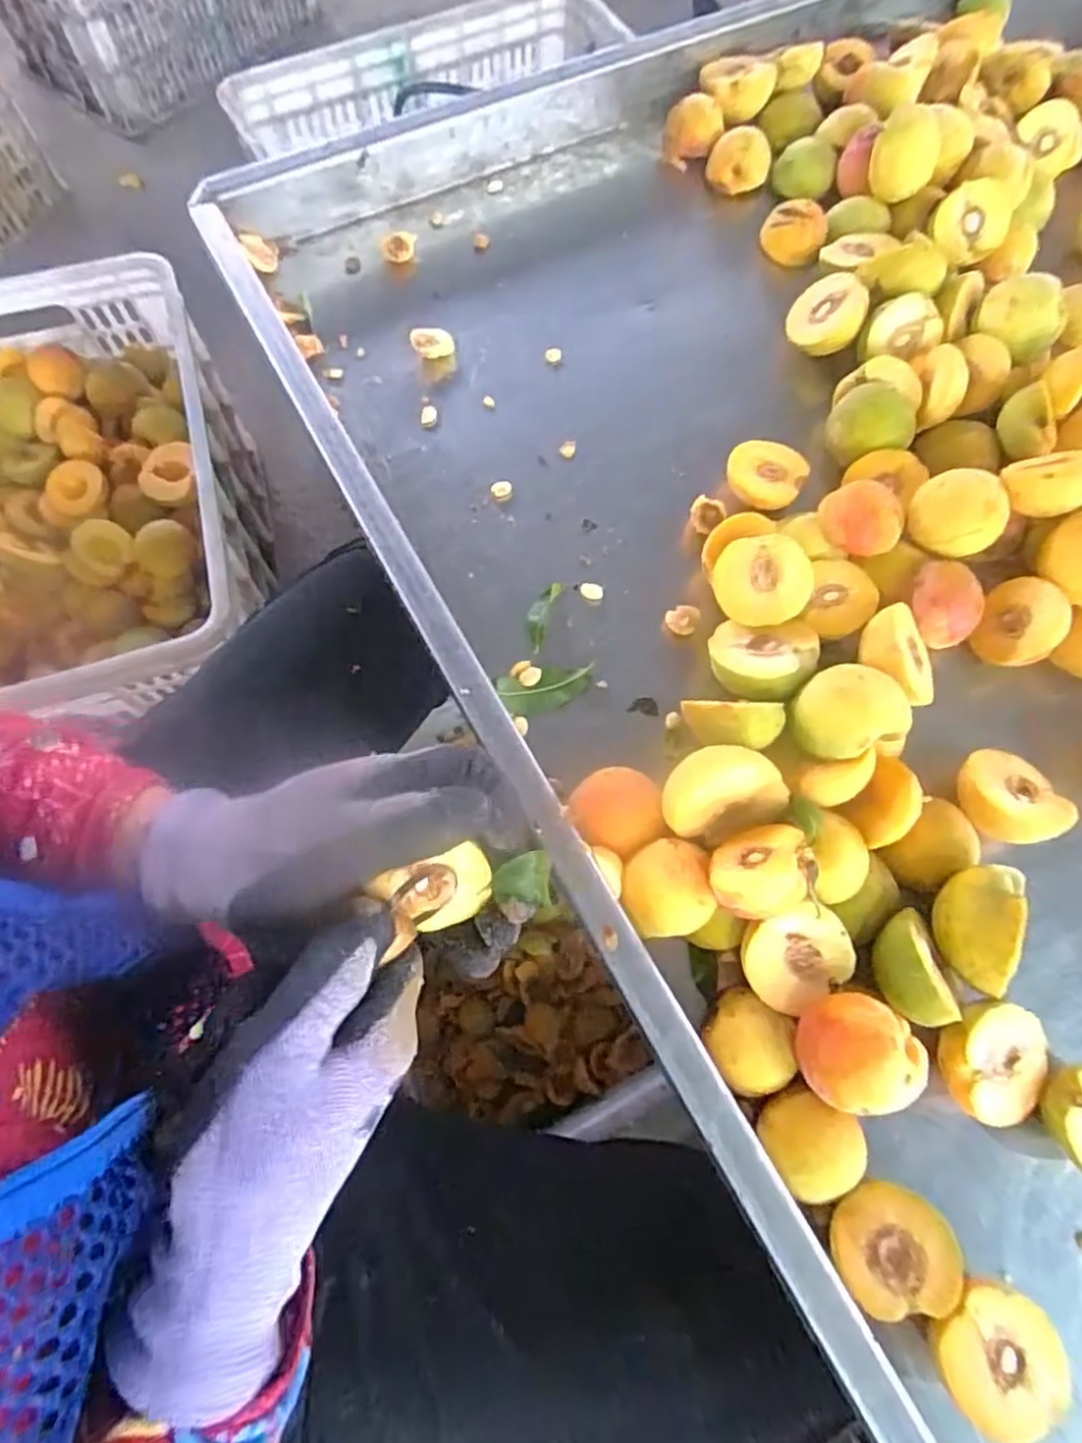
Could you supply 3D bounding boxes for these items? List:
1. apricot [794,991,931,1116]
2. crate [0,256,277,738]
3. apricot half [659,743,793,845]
[{"bbox_3d":[0.160,0.169,0.353,0.052,0.043,0.059,-42,76,-15],"label":"apricot"},{"bbox_3d":[-0.517,-0.228,0.782,0.353,0.244,0.530,-18,71,-7],"label":"crate"},{"bbox_3d":[0.102,0.041,0.396,0.066,0.040,0.049,-20,72,-8],"label":"apricot half"}]

